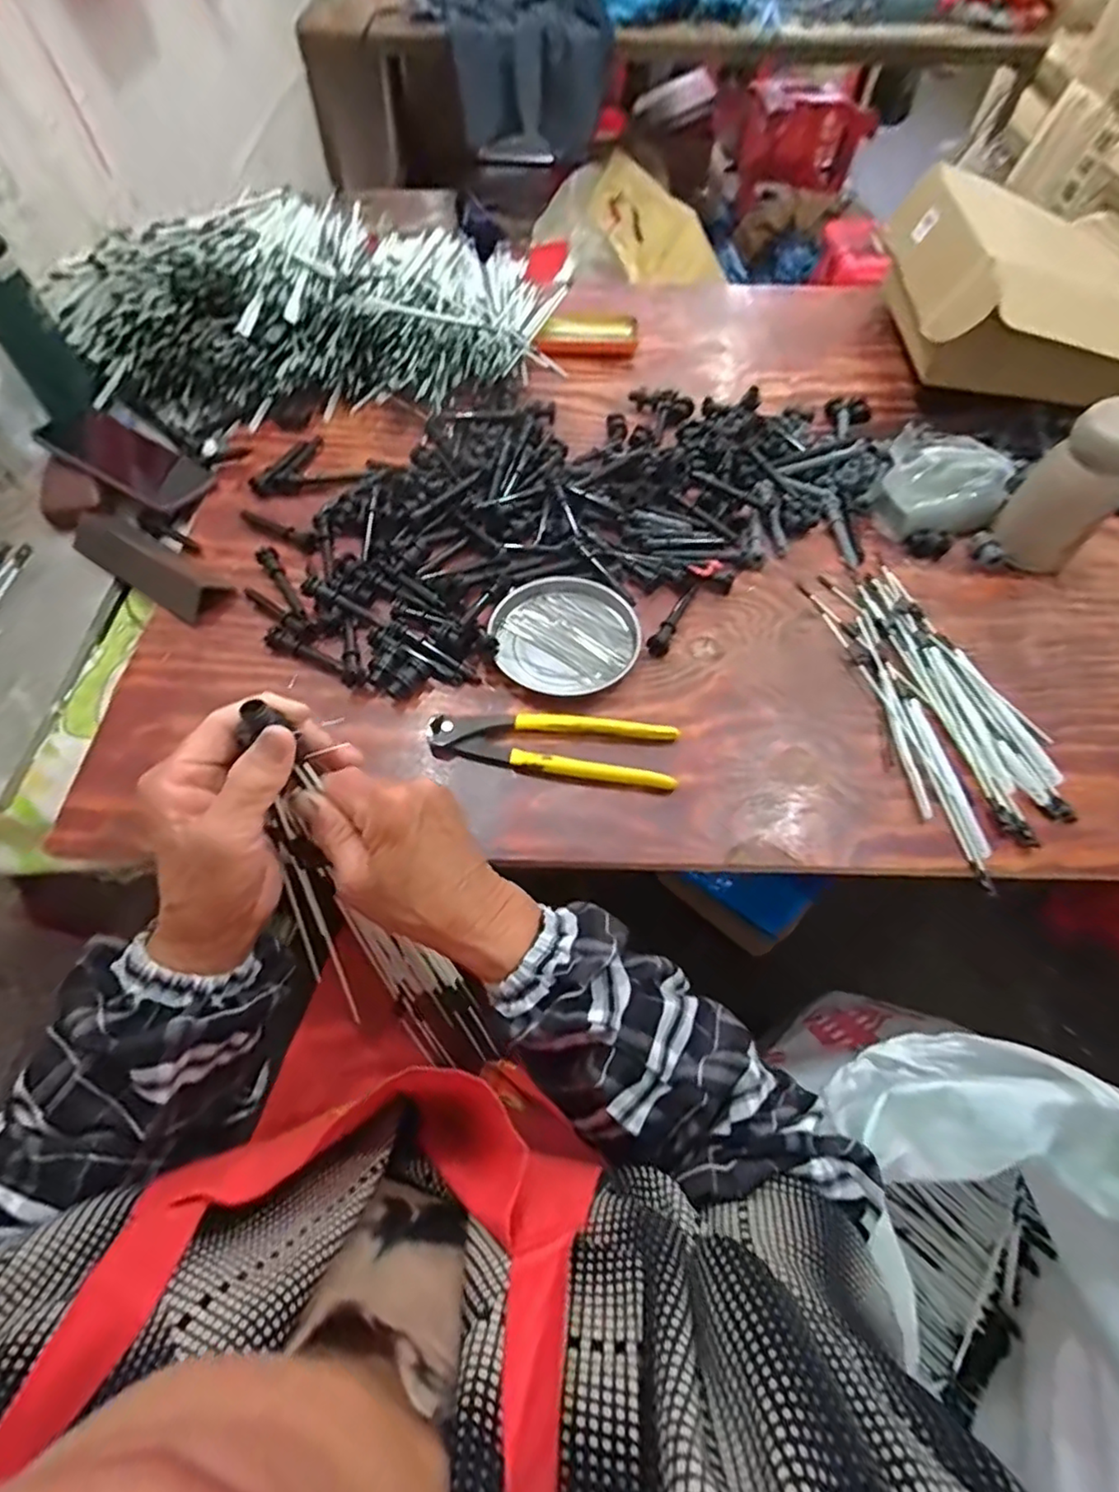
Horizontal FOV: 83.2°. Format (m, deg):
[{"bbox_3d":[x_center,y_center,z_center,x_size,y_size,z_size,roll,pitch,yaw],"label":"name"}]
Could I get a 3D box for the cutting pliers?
[{"bbox_3d":[-0.005,-0.003,0.525,0.202,0.017,0.057,6,62,3],"label":"cutting pliers"}]

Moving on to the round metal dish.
[{"bbox_3d":[0.006,-0.105,0.585,0.131,0.012,0.128,0,62,0],"label":"round metal dish"}]

